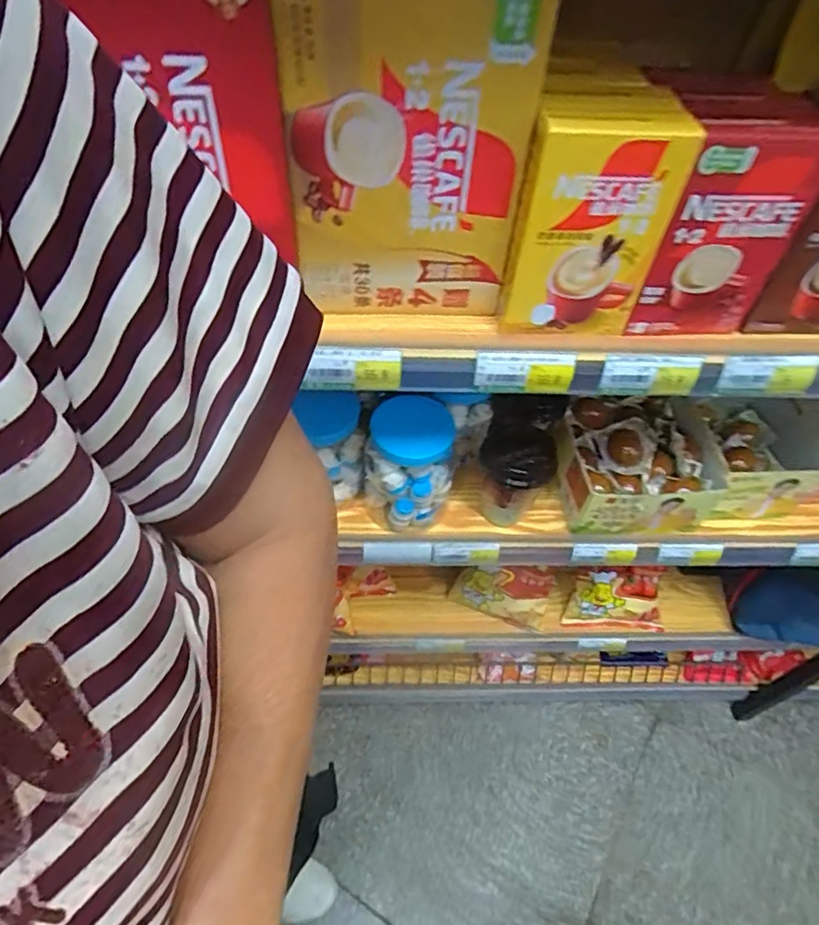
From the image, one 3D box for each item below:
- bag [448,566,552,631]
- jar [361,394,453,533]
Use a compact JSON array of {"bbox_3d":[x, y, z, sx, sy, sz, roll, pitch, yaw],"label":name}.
[{"bbox_3d":[0.145,0.212,0.927,0.149,0.114,0.045,9,52,3],"label":"bag"},{"bbox_3d":[-0.001,0.003,0.662,0.102,0.147,0.089,0,52,-3],"label":"jar"}]

